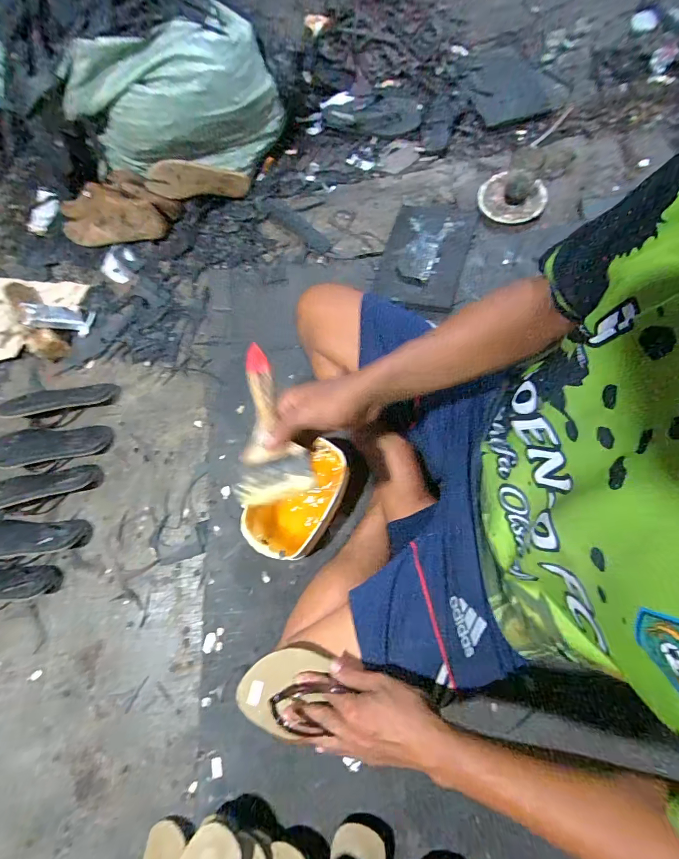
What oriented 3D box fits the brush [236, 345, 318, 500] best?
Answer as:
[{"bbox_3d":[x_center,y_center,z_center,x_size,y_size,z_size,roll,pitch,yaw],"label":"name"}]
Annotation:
[{"bbox_3d":[-0.073,-0.006,0.407,0.075,0.016,0.159,-6,86,-1],"label":"brush"}]

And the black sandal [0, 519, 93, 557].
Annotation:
[{"bbox_3d":[-0.605,0.206,0.717,0.252,0.064,0.077,-1,73,4],"label":"black sandal"}]

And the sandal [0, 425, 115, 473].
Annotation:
[{"bbox_3d":[-0.591,0.038,0.774,0.250,0.059,0.090,-5,73,3],"label":"sandal"}]

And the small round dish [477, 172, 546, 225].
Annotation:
[{"bbox_3d":[0.384,-0.518,0.861,0.141,0.022,0.126,29,78,15],"label":"small round dish"}]

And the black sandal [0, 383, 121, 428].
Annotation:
[{"bbox_3d":[-0.581,-0.054,0.791,0.228,0.051,0.091,-4,73,3],"label":"black sandal"}]

